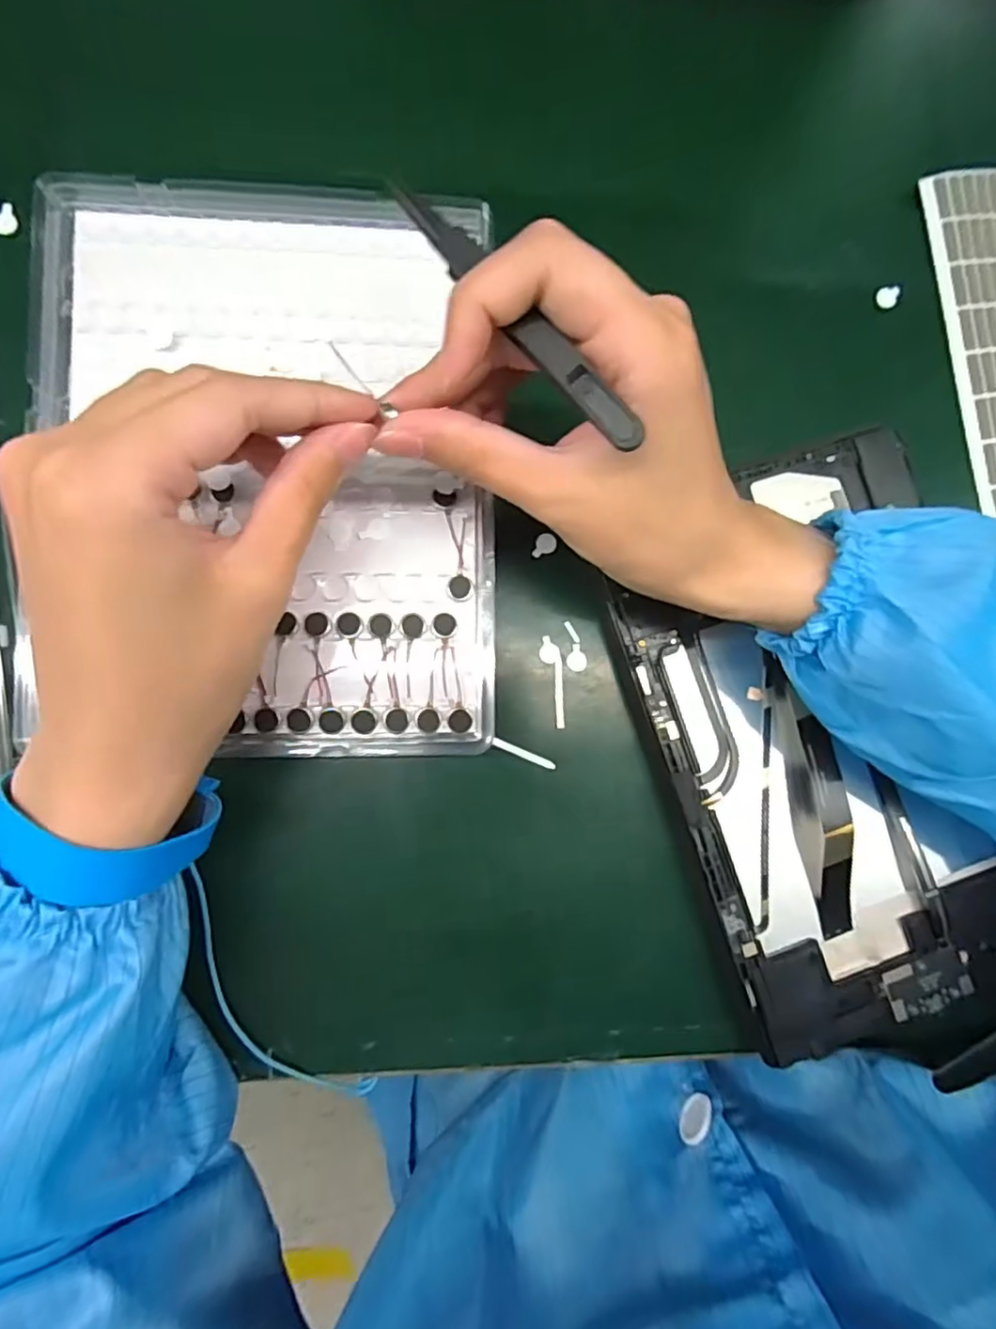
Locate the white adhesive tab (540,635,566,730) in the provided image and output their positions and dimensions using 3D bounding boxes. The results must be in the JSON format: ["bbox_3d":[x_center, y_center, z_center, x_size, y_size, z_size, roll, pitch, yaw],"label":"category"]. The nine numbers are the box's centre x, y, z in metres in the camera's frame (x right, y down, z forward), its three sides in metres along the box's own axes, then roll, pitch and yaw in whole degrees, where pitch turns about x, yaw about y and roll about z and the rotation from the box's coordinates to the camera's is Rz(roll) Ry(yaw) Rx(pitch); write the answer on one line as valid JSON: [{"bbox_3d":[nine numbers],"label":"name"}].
[{"bbox_3d":[0.025,0.008,0.280,0.009,0.004,0.040,-7,86,-8],"label":"white adhesive tab"}]

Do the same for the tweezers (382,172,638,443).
[{"bbox_3d":[0.004,-0.101,0.181,0.011,0.006,0.101,-40,84,0],"label":"tweezers"}]

